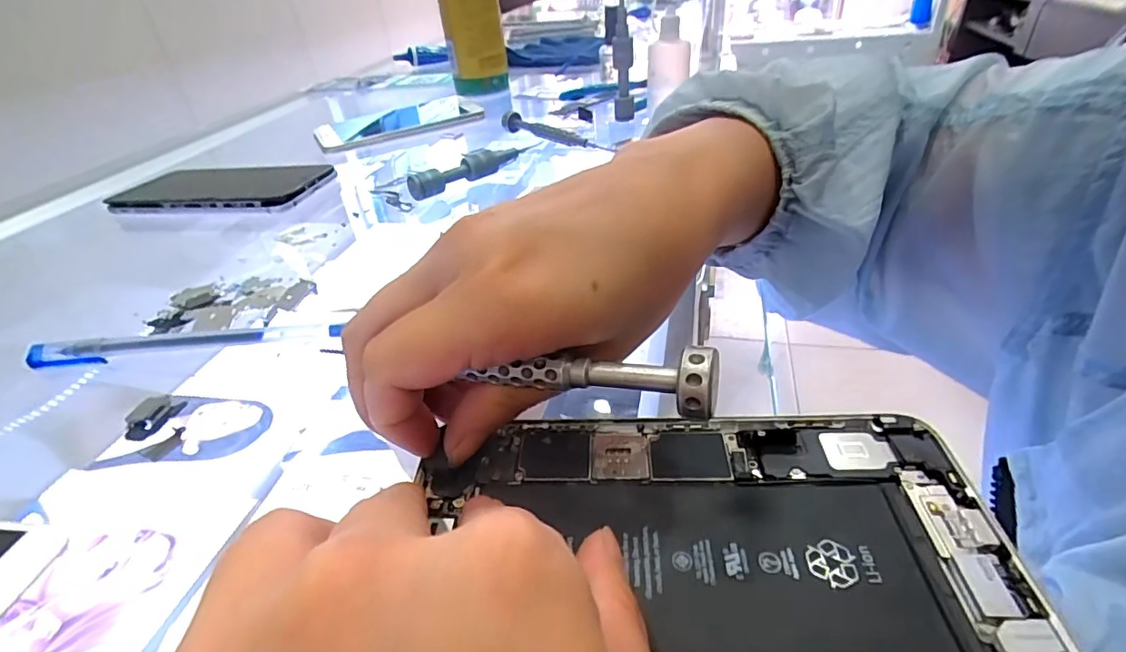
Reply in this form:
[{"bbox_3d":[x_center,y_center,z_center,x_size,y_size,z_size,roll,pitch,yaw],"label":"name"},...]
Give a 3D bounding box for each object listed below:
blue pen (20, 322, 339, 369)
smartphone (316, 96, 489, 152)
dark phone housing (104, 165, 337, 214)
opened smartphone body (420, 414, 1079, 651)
[{"bbox_3d":[-0.172,0.008,0.238,0.142,0.008,0.011,-4,35,1],"label":"blue pen"},{"bbox_3d":[-0.153,-0.194,0.506,0.150,0.010,0.071,-23,39,-24],"label":"smartphone"},{"bbox_3d":[-0.253,-0.104,0.402,0.144,0.009,0.073,4,36,12],"label":"dark phone housing"},{"bbox_3d":[0.034,0.053,0.143,0.148,0.006,0.078,-1,35,6],"label":"opened smartphone body"}]

